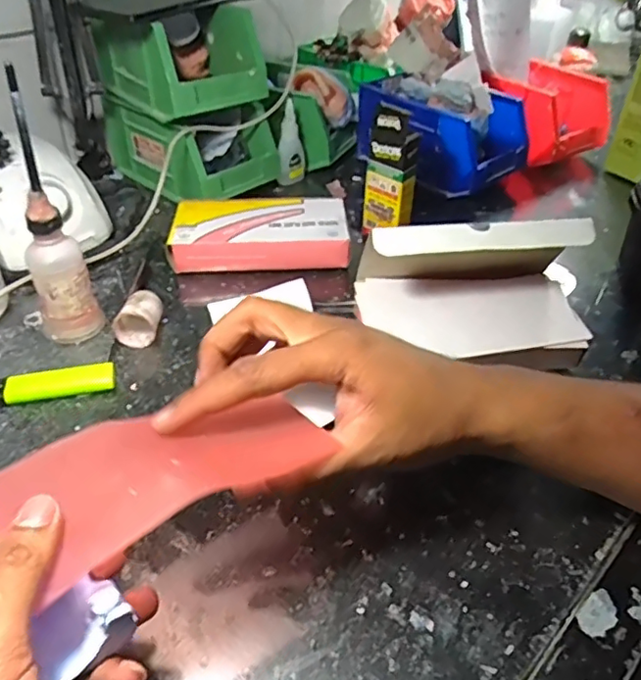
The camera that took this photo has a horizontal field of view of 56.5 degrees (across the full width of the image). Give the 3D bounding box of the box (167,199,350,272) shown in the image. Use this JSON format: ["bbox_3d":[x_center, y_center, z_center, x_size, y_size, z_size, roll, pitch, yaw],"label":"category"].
[{"bbox_3d":[-0.054,-0.094,0.538,0.153,0.034,0.089,0,40,-2],"label":"box"}]

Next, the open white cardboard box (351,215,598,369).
[{"bbox_3d":[0.104,-0.035,0.409,0.149,0.093,0.081,2,40,1],"label":"open white cardboard box"}]

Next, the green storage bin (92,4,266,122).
[{"bbox_3d":[-0.136,-0.270,0.576,0.099,0.084,0.171,-31,51,-31],"label":"green storage bin"}]

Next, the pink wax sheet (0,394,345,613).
[{"bbox_3d":[-0.069,0.054,0.263,0.137,0.015,0.071,-21,45,-25],"label":"pink wax sheet"}]

